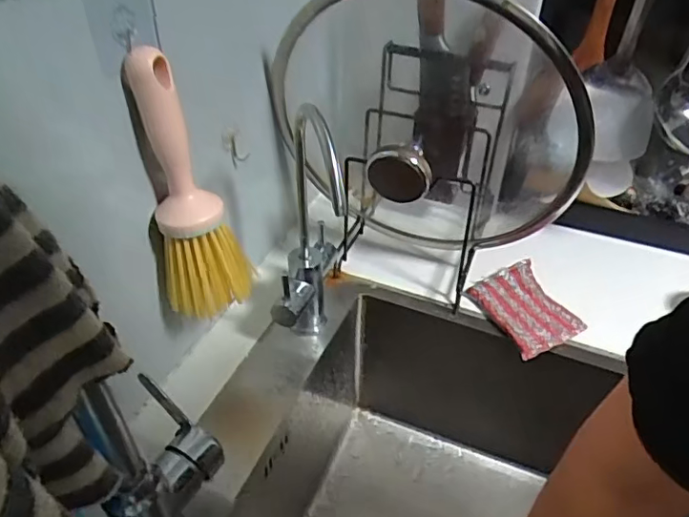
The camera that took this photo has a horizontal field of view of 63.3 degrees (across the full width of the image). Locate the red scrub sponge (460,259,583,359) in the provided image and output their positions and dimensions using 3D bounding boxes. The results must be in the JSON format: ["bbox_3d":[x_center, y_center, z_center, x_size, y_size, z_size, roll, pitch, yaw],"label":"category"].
[{"bbox_3d":[0.195,0.051,0.605,0.077,0.022,0.109,-16,42,-20],"label":"red scrub sponge"}]

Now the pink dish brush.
[{"bbox_3d":[-0.114,-0.047,0.428,0.065,0.206,0.040,-4,40,-6],"label":"pink dish brush"}]

